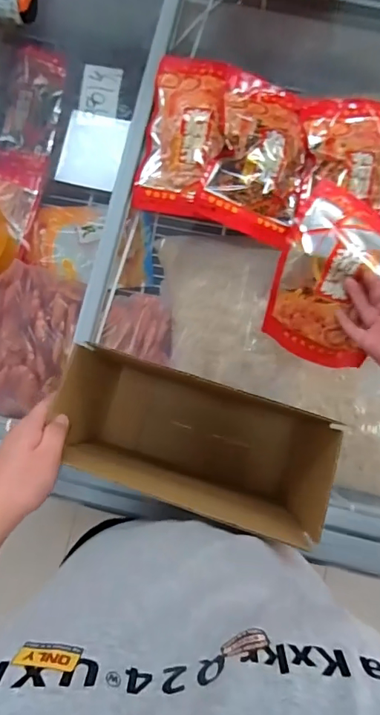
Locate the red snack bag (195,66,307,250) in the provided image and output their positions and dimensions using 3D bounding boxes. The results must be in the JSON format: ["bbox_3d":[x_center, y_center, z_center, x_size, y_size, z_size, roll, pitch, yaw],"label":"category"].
[{"bbox_3d":[0.111,-0.326,0.741,0.154,0.061,0.270,13,84,3],"label":"red snack bag"}]

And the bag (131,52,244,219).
[{"bbox_3d":[-0.009,-0.365,0.761,0.129,0.057,0.259,11,83,2],"label":"bag"}]

